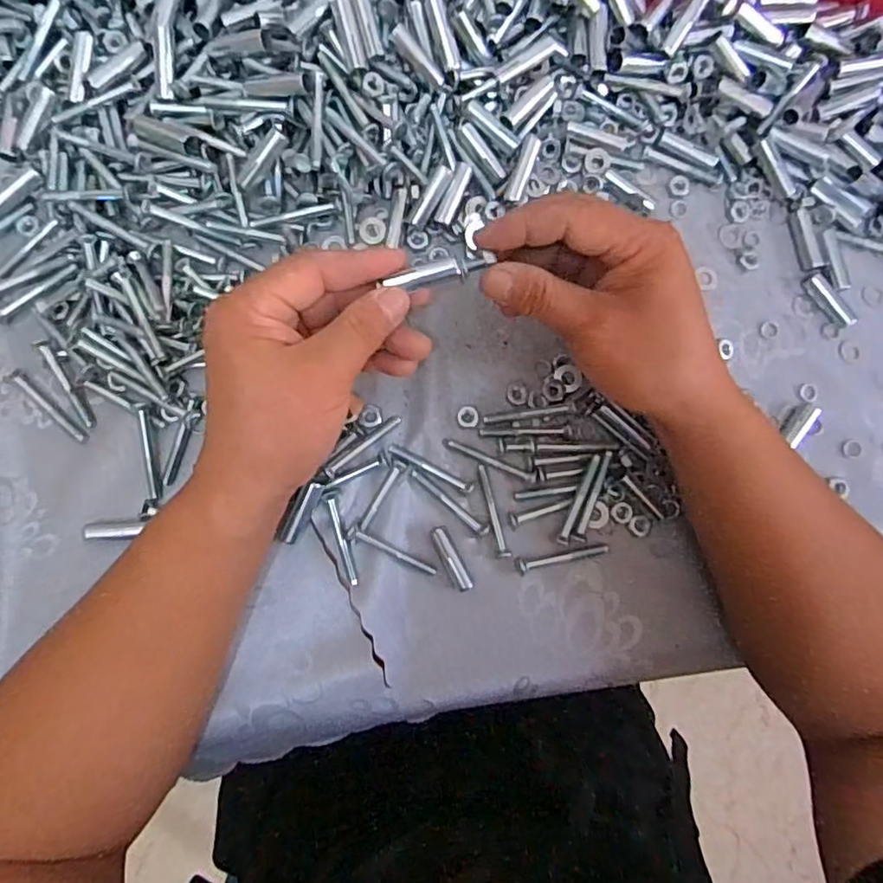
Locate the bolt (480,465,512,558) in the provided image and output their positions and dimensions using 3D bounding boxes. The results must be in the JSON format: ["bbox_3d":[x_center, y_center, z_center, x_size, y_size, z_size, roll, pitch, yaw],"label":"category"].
[{"bbox_3d":[0.031,0.041,0.359,0.008,0.005,0.055,-12,84,-5],"label":"bolt"}]

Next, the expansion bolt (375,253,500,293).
[{"bbox_3d":[0.000,-0.083,0.299,0.052,0.008,0.011,-12,84,4],"label":"expansion bolt"}]

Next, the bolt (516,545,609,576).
[{"bbox_3d":[0.072,0.068,0.359,0.057,0.007,0.009,-11,84,-5],"label":"bolt"}]

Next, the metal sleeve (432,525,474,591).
[{"bbox_3d":[0.007,0.069,0.355,0.009,0.008,0.040,-25,86,-6],"label":"metal sleeve"}]

